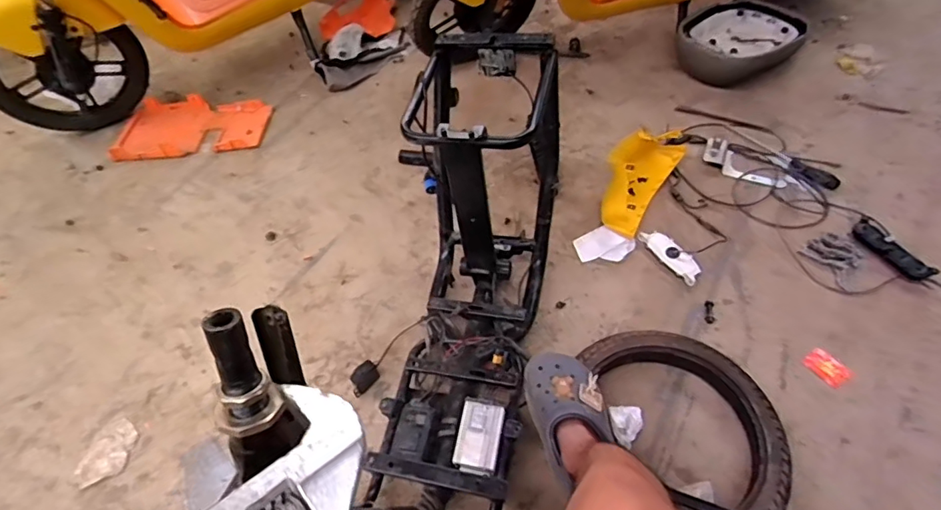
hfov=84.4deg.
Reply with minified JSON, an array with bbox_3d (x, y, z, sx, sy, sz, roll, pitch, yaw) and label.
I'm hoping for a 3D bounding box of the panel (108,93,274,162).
[{"bbox_3d":[-0.777,-0.372,1.482,0.402,0.031,0.244,-3,52,1],"label":"panel"}]

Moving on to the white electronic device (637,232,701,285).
[{"bbox_3d":[0.420,-0.001,1.083,0.053,0.015,0.147,-24,54,-15],"label":"white electronic device"}]

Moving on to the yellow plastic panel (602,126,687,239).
[{"bbox_3d":[0.381,-0.191,1.174,0.120,0.134,0.316,26,58,22],"label":"yellow plastic panel"}]

